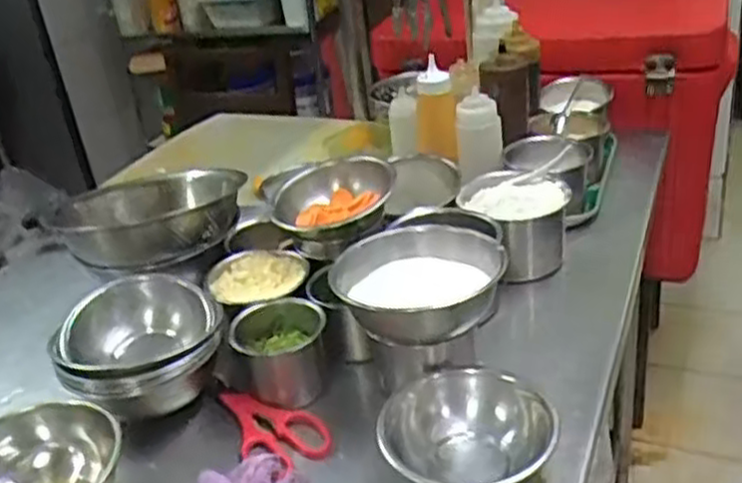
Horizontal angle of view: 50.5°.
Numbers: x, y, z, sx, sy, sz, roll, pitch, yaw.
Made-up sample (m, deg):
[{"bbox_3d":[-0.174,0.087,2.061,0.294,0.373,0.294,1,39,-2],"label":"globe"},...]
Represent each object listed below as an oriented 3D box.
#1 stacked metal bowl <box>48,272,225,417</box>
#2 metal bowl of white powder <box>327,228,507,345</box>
[{"bbox_3d":[-0.232,0.119,0.820,0.167,0.110,0.140,-16,29,-16],"label":"stacked metal bowl"},{"bbox_3d":[0.050,0.042,0.792,0.168,0.055,0.169,-2,28,11],"label":"metal bowl of white powder"}]

